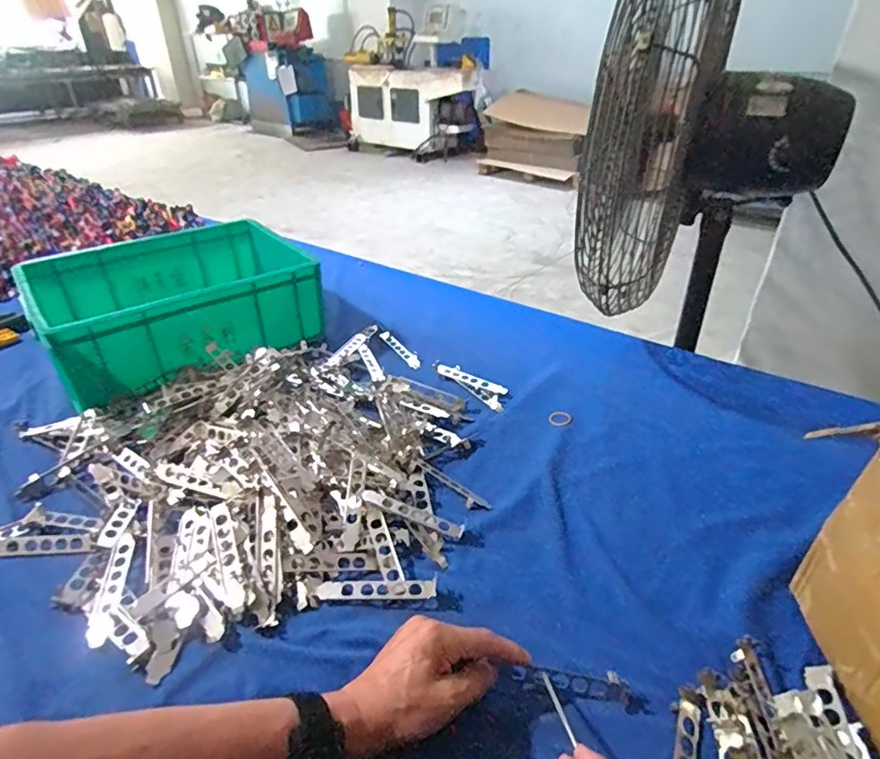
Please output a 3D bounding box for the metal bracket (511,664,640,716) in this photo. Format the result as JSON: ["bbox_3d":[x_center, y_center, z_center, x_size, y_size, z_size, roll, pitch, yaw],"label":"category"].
[{"bbox_3d":[0.111,0.250,0.438,0.100,0.010,0.023,7,34,7],"label":"metal bracket"}]

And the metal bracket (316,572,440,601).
[{"bbox_3d":[-0.061,0.202,0.514,0.114,0.013,0.021,-2,33,0],"label":"metal bracket"}]

